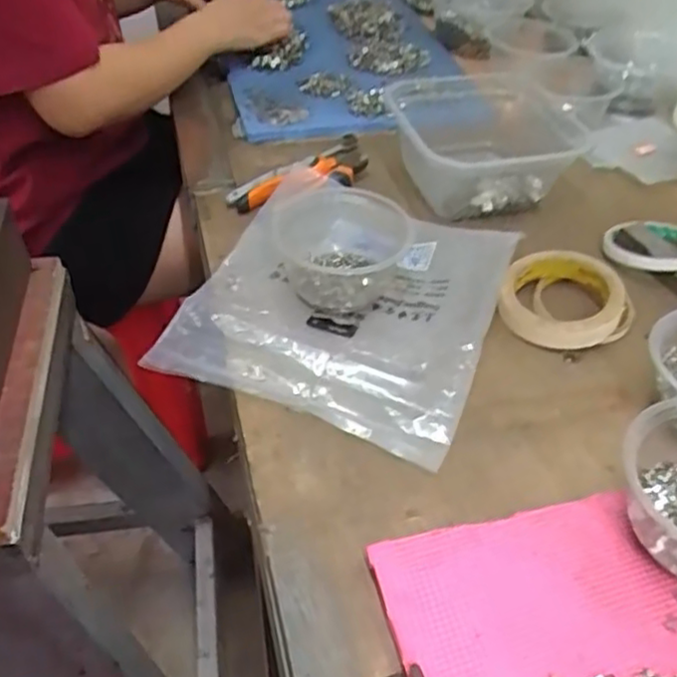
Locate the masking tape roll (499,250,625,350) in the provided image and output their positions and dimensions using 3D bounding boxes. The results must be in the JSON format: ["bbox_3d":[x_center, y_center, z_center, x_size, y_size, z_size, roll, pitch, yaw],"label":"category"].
[{"bbox_3d":[0.186,-0.036,0.570,0.091,0.023,0.102,14,47,15],"label":"masking tape roll"}]

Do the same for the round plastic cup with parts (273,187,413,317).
[{"bbox_3d":[0.008,-0.078,0.594,0.119,0.048,0.117,-1,45,1],"label":"round plastic cup with parts"}]

